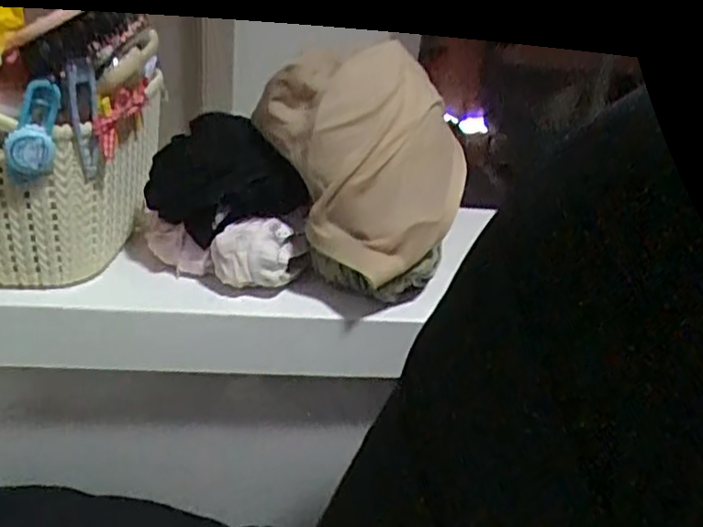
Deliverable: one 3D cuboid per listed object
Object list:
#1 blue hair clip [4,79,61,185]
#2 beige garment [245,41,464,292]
[{"bbox_3d":[-0.161,-0.066,0.345,0.027,0.055,0.025,-8,31,-26],"label":"blue hair clip"},{"bbox_3d":[0.006,-0.067,0.402,0.106,0.105,0.086,27,34,34],"label":"beige garment"}]

